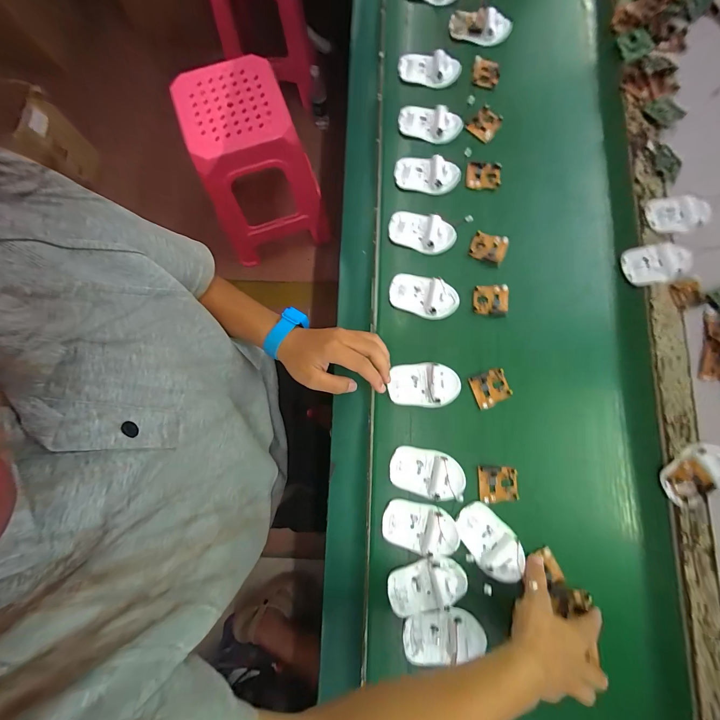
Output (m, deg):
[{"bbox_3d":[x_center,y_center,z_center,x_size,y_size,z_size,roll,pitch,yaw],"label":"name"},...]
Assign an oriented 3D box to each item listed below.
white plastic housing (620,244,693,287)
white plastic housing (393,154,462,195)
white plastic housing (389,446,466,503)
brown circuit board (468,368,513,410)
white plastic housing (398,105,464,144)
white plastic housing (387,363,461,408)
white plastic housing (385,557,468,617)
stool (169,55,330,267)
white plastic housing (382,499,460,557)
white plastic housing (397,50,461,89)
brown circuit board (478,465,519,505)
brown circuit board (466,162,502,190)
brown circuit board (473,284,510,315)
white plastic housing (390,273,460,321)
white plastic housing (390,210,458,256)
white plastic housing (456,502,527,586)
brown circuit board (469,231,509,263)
[{"bbox_3d":[0.438,-0.143,0.463,0.086,0.017,0.056,-9,80,-1],"label":"white plastic housing"},{"bbox_3d":[0.106,-0.295,0.497,0.100,0.016,0.057,7,80,2],"label":"white plastic housing"},{"bbox_3d":[0.090,0.152,0.418,0.097,0.019,0.059,9,80,2],"label":"white plastic housing"},{"bbox_3d":[0.184,0.040,0.441,0.052,0.013,0.047,-21,80,-3],"label":"brown circuit board"},{"bbox_3d":[0.114,-0.387,0.513,0.100,0.013,0.056,5,80,2],"label":"white plastic housing"},{"bbox_3d":[0.091,0.033,0.433,0.096,0.032,0.060,5,80,2],"label":"white plastic housing"},{"bbox_3d":[0.084,0.286,0.390,0.097,0.014,0.060,-16,80,-2],"label":"white plastic housing"},{"bbox_3d":[-0.351,-0.634,1.064,0.335,0.432,0.365,-24,81,-3],"label":"stool"},{"bbox_3d":[0.078,0.217,0.403,0.096,0.015,0.058,10,80,2],"label":"white plastic housing"},{"bbox_3d":[0.117,-0.494,0.529,0.103,0.018,0.047,13,80,3],"label":"white plastic housing"},{"bbox_3d":[0.184,0.166,0.418,0.051,0.008,0.046,1,80,1],"label":"brown circuit board"},{"bbox_3d":[0.196,-0.293,0.499,0.053,0.010,0.043,10,80,3],"label":"brown circuit board"},{"bbox_3d":[0.194,-0.089,0.463,0.051,0.010,0.047,5,80,2],"label":"brown circuit board"},{"bbox_3d":[0.093,-0.095,0.458,0.097,0.018,0.058,16,81,3],"label":"white plastic housing"},{"bbox_3d":[0.094,-0.195,0.480,0.099,0.016,0.055,20,81,4],"label":"white plastic housing"},{"bbox_3d":[0.167,0.233,0.398,0.058,0.018,0.097,-42,82,-6],"label":"white plastic housing"},{"bbox_3d":[0.196,-0.173,0.479,0.055,0.009,0.043,15,81,3],"label":"brown circuit board"}]

